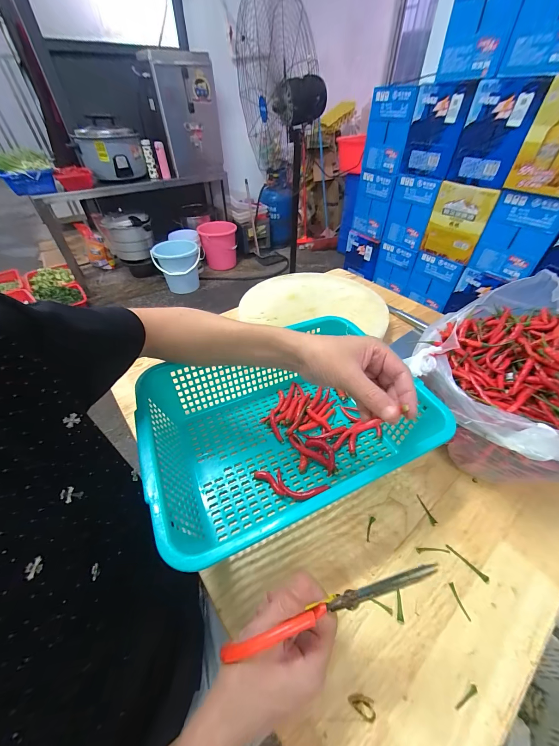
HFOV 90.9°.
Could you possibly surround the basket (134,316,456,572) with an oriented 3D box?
[{"bbox_3d":[0.002,0.076,0.432,0.370,0.115,0.271,-19,48,-18],"label":"basket"}]

